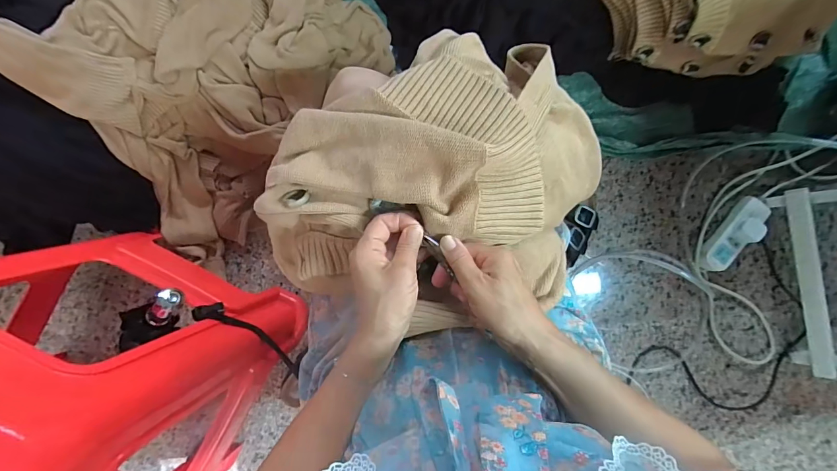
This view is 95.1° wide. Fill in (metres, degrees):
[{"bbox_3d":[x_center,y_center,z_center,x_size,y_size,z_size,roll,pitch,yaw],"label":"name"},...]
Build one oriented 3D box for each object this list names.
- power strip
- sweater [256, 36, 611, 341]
[{"bbox_3d":[0.645,0.000,0.773,0.061,0.065,0.173,37,91,0],"label":"power strip"},{"bbox_3d":[0.027,-0.056,0.405,0.323,0.117,0.329,27,92,-2],"label":"sweater"}]

